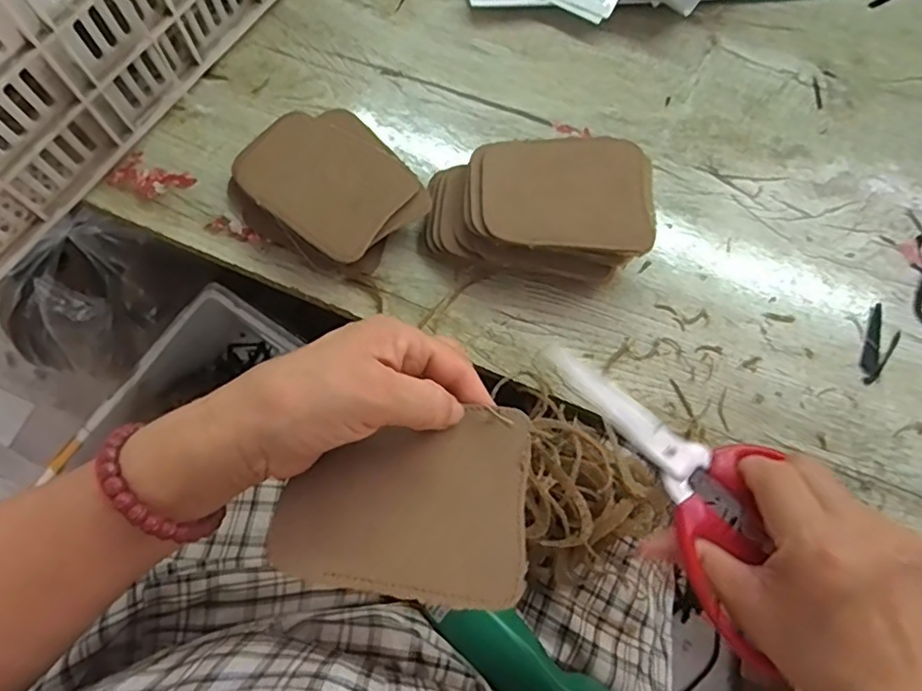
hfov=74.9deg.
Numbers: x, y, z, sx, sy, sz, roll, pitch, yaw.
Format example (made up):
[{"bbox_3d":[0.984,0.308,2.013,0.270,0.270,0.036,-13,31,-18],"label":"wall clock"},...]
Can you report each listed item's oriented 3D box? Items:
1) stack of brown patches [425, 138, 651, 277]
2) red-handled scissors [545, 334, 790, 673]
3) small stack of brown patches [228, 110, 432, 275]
[{"bbox_3d":[0.055,-0.096,0.437,0.157,0.062,0.086,2,72,-1],"label":"stack of brown patches"},{"bbox_3d":[0.108,0.060,0.289,0.071,0.016,0.167,-37,84,-12],"label":"red-handled scissors"},{"bbox_3d":[-0.101,-0.114,0.446,0.109,0.045,0.131,-38,76,-12],"label":"small stack of brown patches"}]

